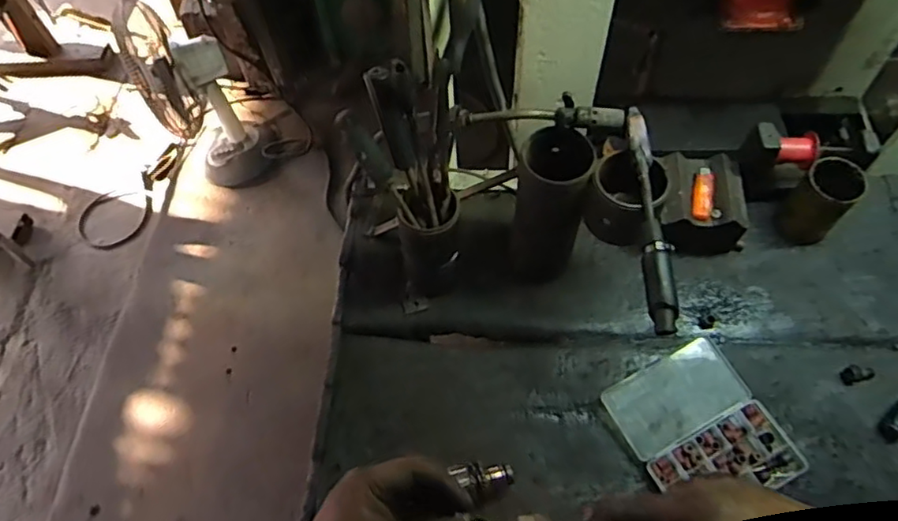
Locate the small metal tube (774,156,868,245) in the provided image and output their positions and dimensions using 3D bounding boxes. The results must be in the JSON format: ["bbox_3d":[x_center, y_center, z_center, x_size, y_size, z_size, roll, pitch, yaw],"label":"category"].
[{"bbox_3d":[0.526,-0.082,0.857,0.072,0.104,0.079,38,68,23],"label":"small metal tube"}]

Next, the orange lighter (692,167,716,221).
[{"bbox_3d":[0.360,-0.095,0.851,0.025,0.017,0.082,11,60,10],"label":"orange lighter"}]

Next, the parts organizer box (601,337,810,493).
[{"bbox_3d":[0.318,0.209,0.757,0.175,0.029,0.189,-25,61,-11],"label":"parts organizer box"}]

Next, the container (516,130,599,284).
[{"bbox_3d":[0.133,-0.067,0.808,0.087,0.214,0.095,14,61,11],"label":"container"}]

